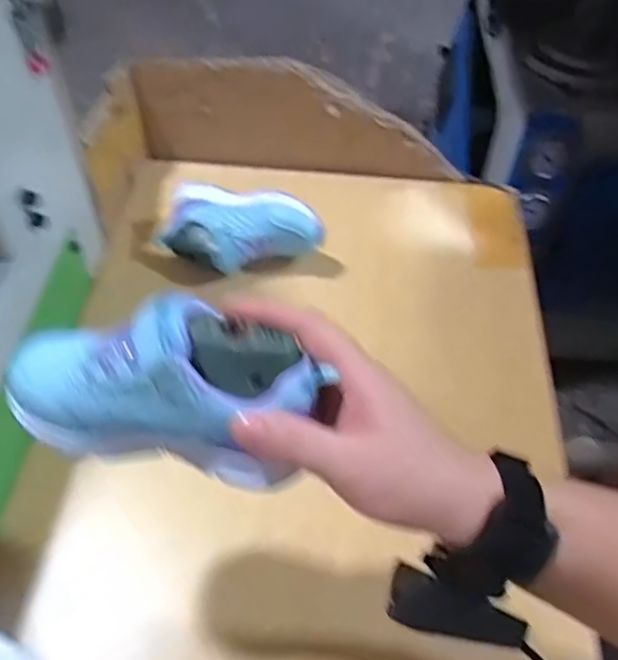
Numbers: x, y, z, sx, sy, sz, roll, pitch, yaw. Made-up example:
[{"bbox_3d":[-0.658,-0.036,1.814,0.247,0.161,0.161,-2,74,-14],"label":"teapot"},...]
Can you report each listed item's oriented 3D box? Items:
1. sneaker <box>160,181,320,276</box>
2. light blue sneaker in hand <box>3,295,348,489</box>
[{"bbox_3d":[-0.074,-0.101,0.685,0.165,0.072,0.068,15,52,8],"label":"sneaker"},{"bbox_3d":[-0.079,0.023,0.335,0.167,0.067,0.065,9,51,4],"label":"light blue sneaker in hand"}]

